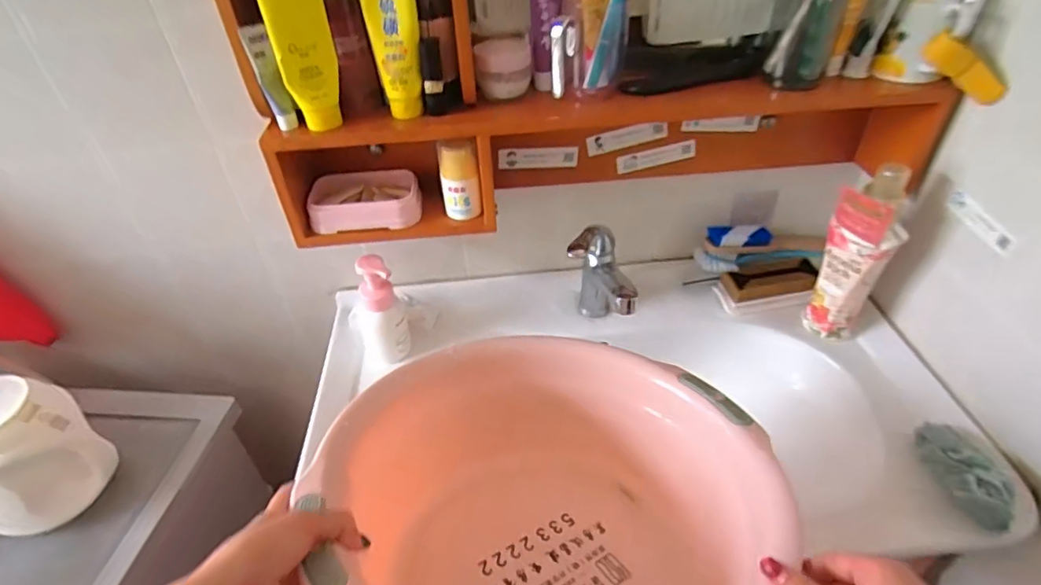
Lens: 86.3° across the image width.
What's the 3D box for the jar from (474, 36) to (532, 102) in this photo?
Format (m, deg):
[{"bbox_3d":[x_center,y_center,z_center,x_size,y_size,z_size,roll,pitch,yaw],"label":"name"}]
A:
[{"bbox_3d":[-0.017,-0.258,0.634,0.062,0.046,0.065,-4,48,4],"label":"jar"}]

